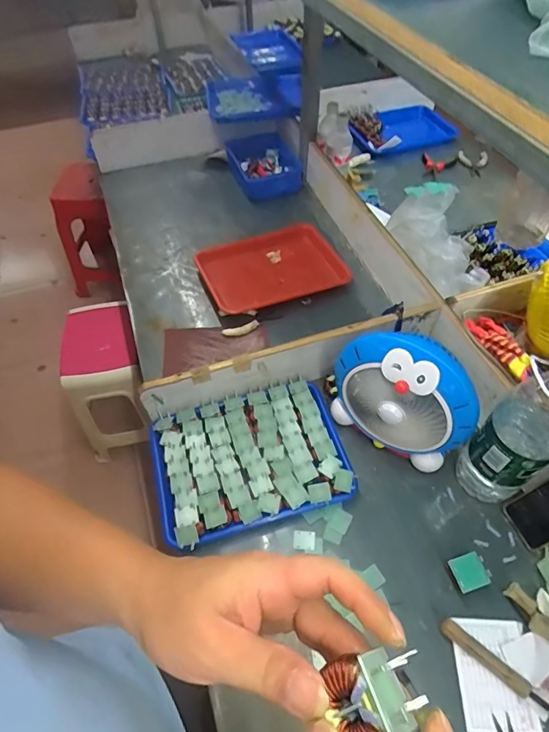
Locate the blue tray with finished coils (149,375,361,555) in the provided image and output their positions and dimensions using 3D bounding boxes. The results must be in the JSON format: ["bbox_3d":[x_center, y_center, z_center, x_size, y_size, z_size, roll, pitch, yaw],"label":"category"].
[{"bbox_3d":[-0.047,0.168,0.785,0.328,0.057,0.250,-15,54,-10],"label":"blue tray with finished coils"}]

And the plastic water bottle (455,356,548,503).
[{"bbox_3d":[0.373,0.105,0.655,0.109,0.325,0.100,-34,59,-21],"label":"plastic water bottle"}]

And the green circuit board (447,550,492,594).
[{"bbox_3d":[0.293,0.308,0.651,0.052,0.009,0.047,-15,54,-9],"label":"green circuit board"}]

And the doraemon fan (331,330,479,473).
[{"bbox_3d":[0.219,0.050,0.742,0.233,0.235,0.116,28,59,21],"label":"doraemon fan"}]

